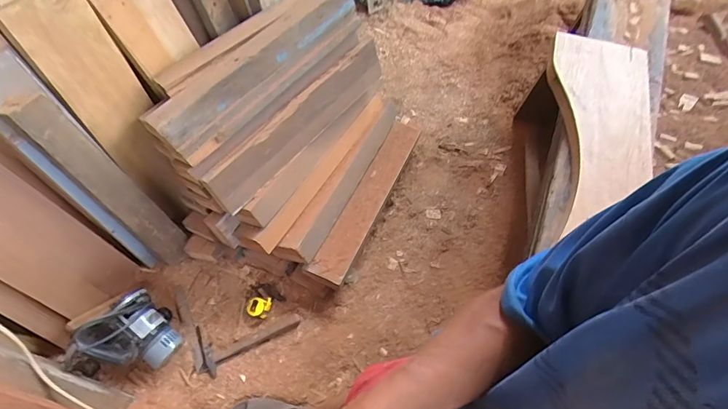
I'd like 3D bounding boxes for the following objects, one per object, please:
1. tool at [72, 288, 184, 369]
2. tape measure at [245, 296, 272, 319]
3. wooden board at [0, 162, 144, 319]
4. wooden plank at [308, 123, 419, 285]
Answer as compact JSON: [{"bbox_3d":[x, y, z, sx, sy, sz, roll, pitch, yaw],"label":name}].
[{"bbox_3d":[-0.609,0.346,1.149,0.169,0.224,0.180,0,58,0],"label":"tool"},{"bbox_3d":[-0.313,0.306,1.276,0.071,0.042,0.058,9,59,5],"label":"tape measure"},{"bbox_3d":[-0.876,0.101,1.129,0.029,0.540,0.219,13,58,39],"label":"wooden board"},{"bbox_3d":[0.028,-0.040,1.395,0.107,0.040,0.666,22,61,13],"label":"wooden plank"}]

